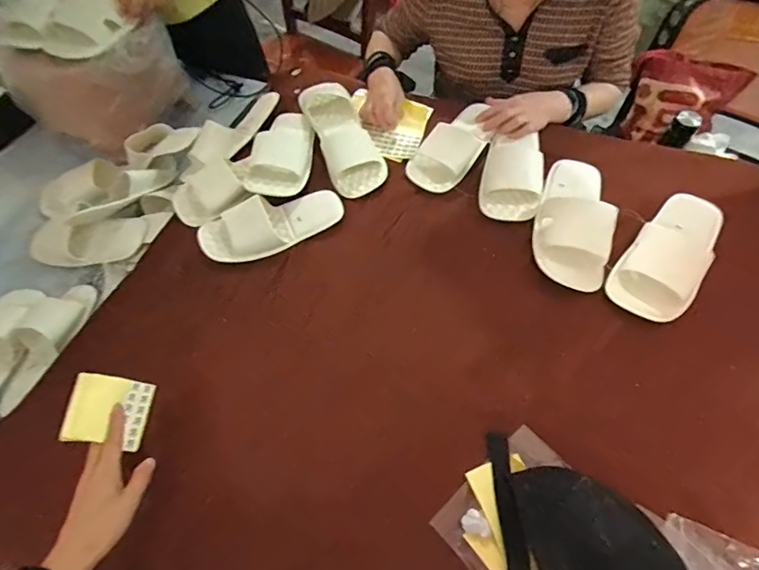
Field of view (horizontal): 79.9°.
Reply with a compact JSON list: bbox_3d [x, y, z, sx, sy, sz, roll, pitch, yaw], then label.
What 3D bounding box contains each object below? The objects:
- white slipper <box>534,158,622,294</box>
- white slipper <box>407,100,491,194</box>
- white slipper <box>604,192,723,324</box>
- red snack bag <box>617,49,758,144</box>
[{"bbox_3d":[0.323,-0.119,0.742,0.113,0.058,0.255,14,61,11],"label":"white slipper"},{"bbox_3d":[0.141,-0.274,0.836,0.103,0.067,0.236,30,65,19],"label":"white slipper"},{"bbox_3d":[0.463,-0.053,0.712,0.113,0.051,0.260,36,67,22],"label":"white slipper"},{"bbox_3d":[0.800,-0.489,1.230,0.259,0.216,0.154,28,64,18],"label":"red snack bag"}]

